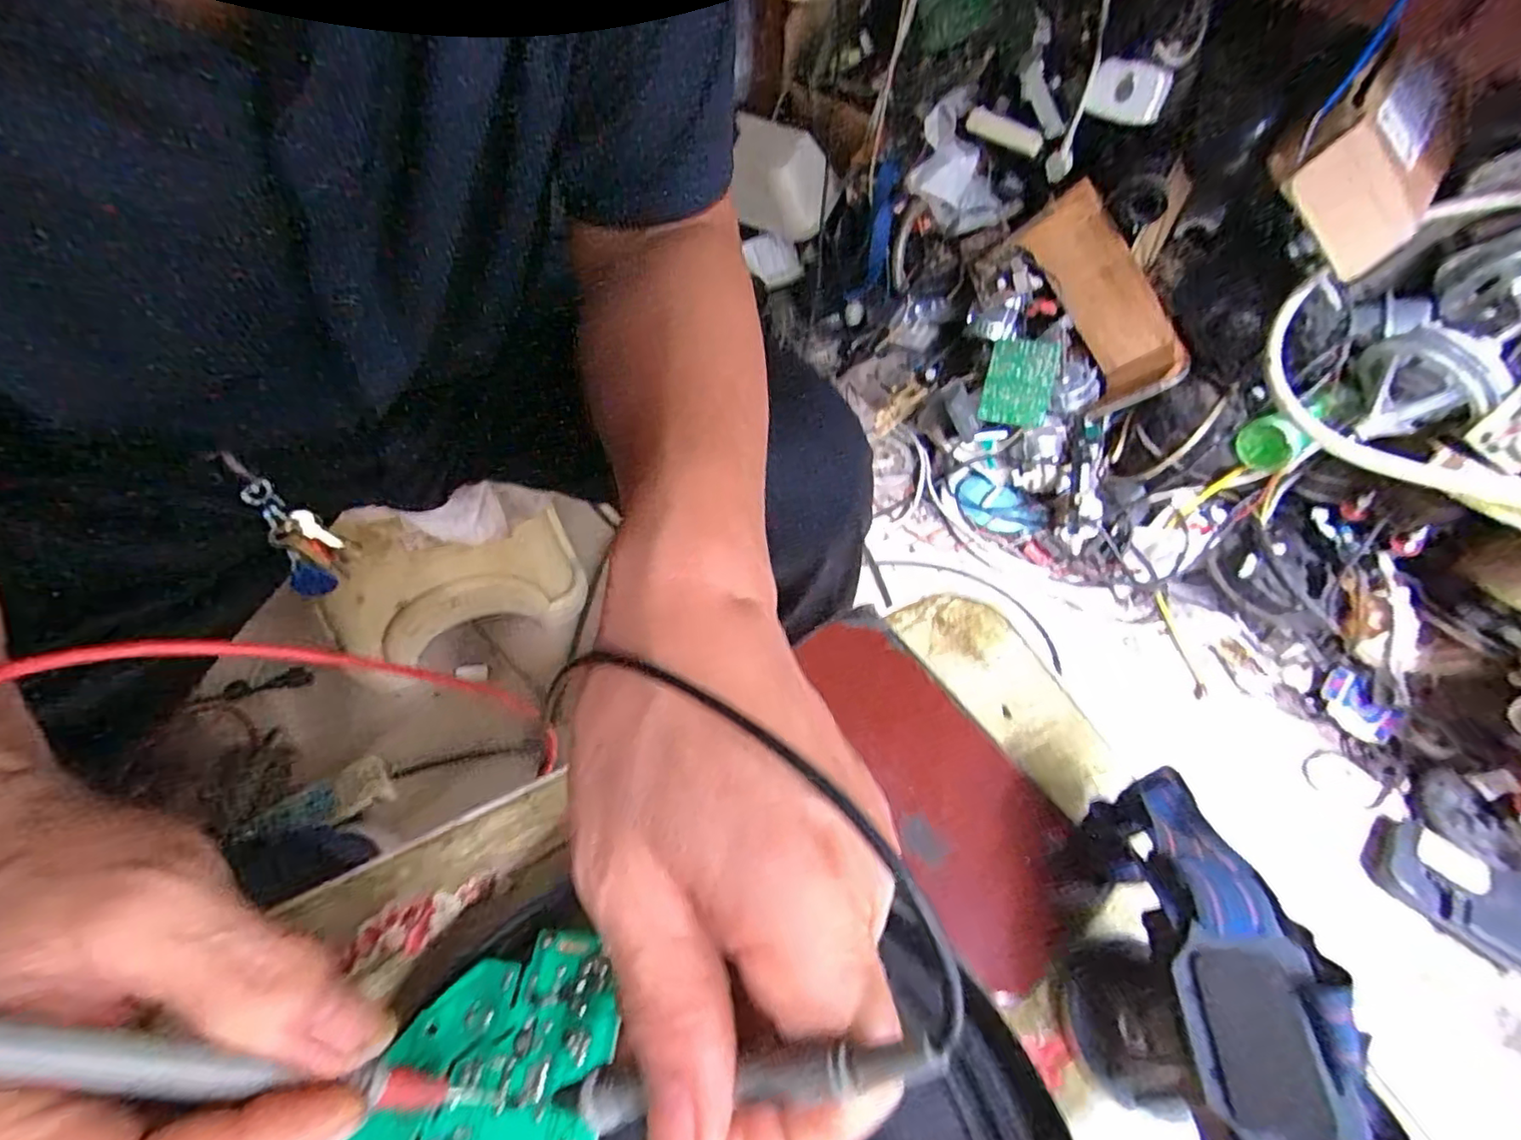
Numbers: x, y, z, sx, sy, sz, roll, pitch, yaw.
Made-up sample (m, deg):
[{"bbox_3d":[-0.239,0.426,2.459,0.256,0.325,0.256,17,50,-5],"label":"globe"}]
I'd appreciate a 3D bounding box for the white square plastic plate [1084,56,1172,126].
[{"bbox_3d":[0.451,-0.584,0.786,0.086,0.057,0.020,25,37,13],"label":"white square plastic plate"}]

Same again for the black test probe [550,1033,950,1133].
[{"bbox_3d":[-0.010,0.115,0.143,0.007,0.121,0.011,20,45,-42],"label":"black test probe"}]

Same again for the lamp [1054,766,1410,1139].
[{"bbox_3d":[0.144,0.132,0.224,0.053,0.079,0.122,8,56,0],"label":"lamp"}]

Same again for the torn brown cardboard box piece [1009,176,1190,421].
[{"bbox_3d":[0.475,-0.379,0.919,0.094,0.124,0.301,-28,90,-21],"label":"torn brown cardboard box piece"}]

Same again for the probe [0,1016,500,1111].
[{"bbox_3d":[-0.126,0.117,0.152,0.147,0.014,0.010,41,49,-33],"label":"probe"}]

